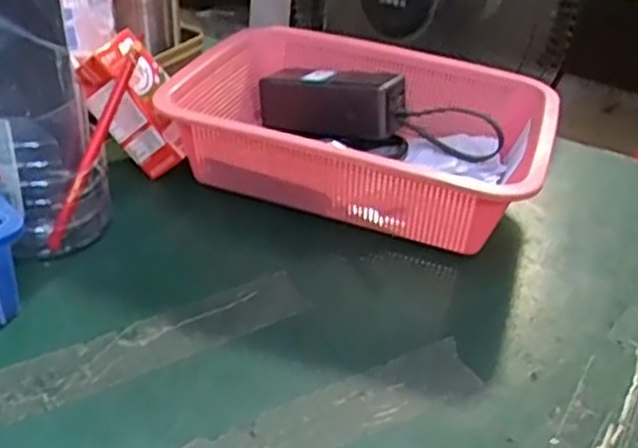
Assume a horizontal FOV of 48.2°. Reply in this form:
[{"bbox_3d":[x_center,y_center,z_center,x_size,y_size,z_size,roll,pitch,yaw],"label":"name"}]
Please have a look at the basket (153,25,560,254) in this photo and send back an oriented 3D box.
[{"bbox_3d":[0.038,-0.079,0.616,0.301,0.088,0.222,15,36,14],"label":"basket"}]

